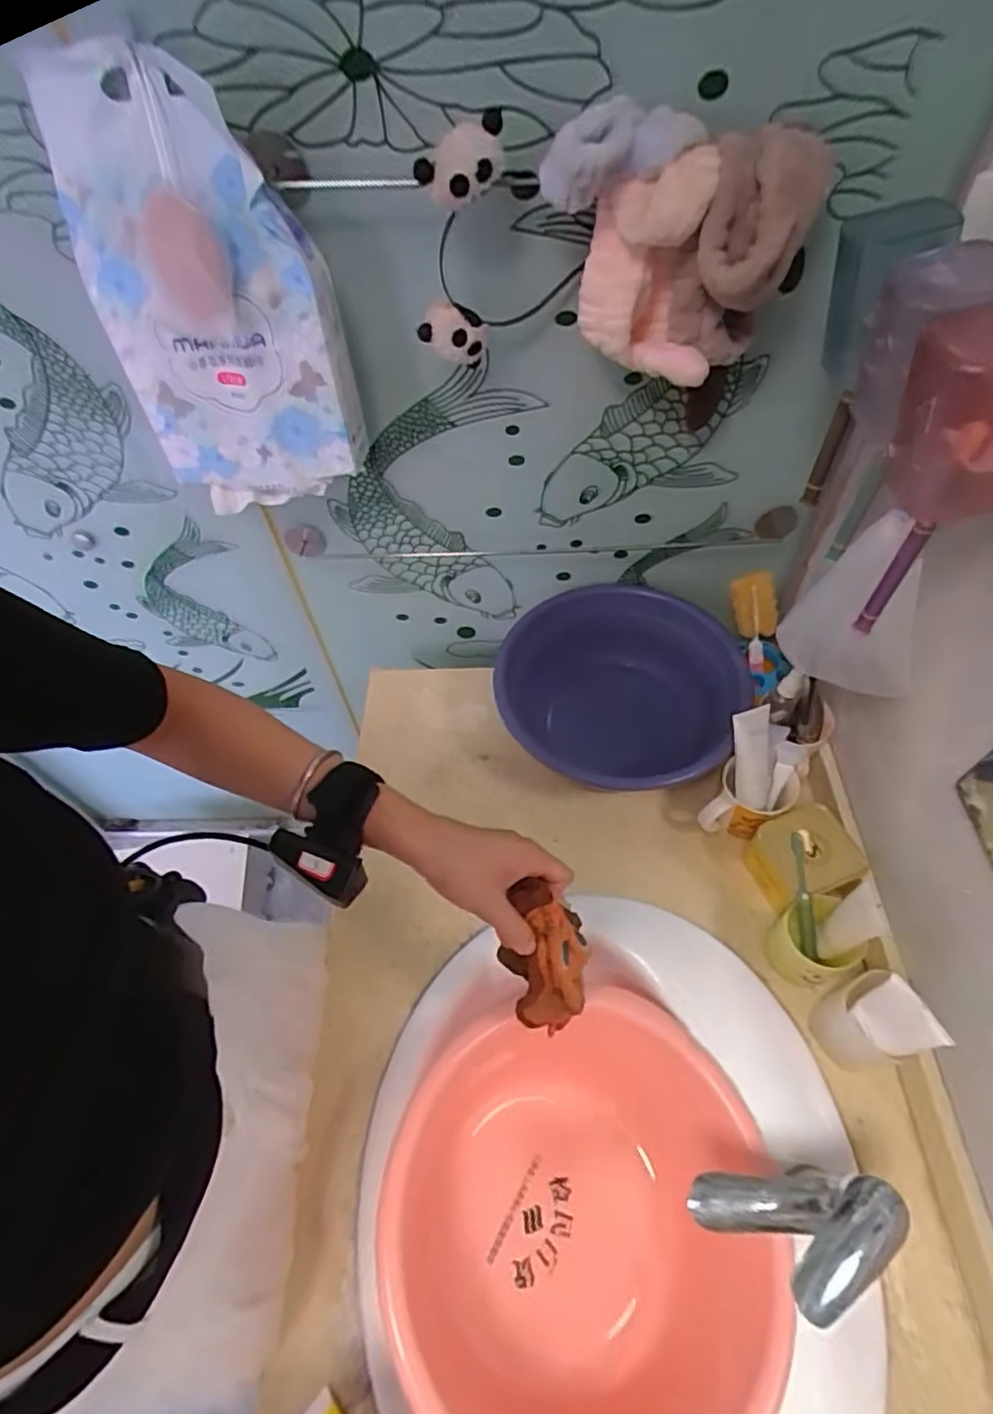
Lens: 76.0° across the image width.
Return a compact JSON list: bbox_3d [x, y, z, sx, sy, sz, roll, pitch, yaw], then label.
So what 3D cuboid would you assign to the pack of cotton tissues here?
[{"bbox_3d":[-0.257,-0.365,0.603,0.211,0.329,0.098,4,56,6],"label":"pack of cotton tissues"}]

